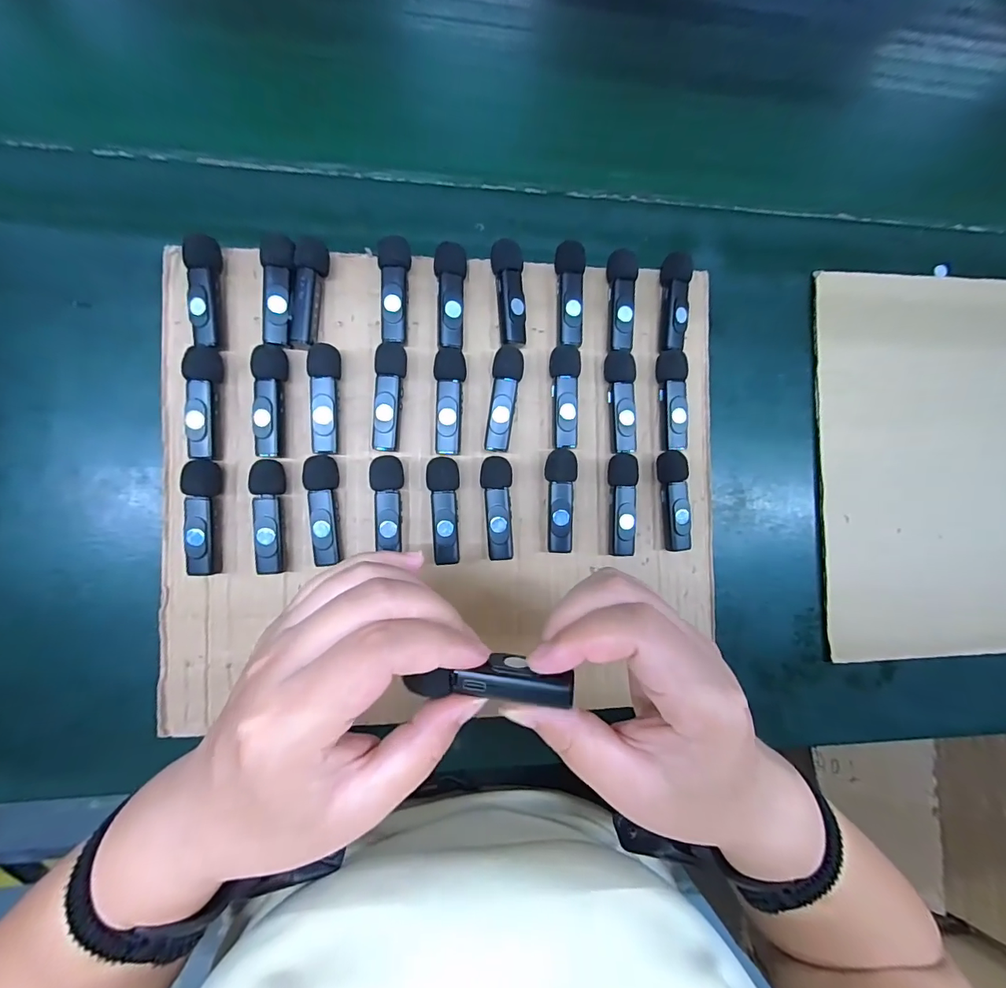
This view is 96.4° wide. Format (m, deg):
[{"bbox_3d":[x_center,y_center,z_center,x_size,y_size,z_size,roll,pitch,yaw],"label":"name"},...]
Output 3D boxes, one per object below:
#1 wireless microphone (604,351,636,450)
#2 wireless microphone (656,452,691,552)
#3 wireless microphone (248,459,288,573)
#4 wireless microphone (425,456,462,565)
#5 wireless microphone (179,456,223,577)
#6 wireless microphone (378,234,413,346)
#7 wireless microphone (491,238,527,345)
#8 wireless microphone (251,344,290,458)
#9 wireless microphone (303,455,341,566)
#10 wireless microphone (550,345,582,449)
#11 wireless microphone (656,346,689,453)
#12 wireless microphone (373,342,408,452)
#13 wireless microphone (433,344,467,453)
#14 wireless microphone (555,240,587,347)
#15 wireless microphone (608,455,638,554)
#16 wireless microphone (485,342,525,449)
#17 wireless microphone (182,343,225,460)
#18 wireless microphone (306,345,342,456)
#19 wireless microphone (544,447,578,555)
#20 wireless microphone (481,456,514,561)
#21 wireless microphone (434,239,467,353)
[{"bbox_3d":[0.077,-0.059,0.293,0.018,0.017,0.064,-3,85,-8],"label":"wireless microphone"},{"bbox_3d":[0.112,0.005,0.297,0.017,0.016,0.064,-5,86,-8],"label":"wireless microphone"},{"bbox_3d":[-0.138,0.014,0.266,0.016,0.018,0.065,0,87,-7],"label":"wireless microphone"},{"bbox_3d":[-0.037,0.011,0.279,0.019,0.017,0.065,0,87,-7],"label":"wireless microphone"},{"bbox_3d":[-0.175,0.013,0.263,0.015,0.019,0.066,1,87,-7],"label":"wireless microphone"},{"bbox_3d":[-0.066,-0.125,0.278,0.018,0.016,0.063,0,85,-8],"label":"wireless microphone"},{"bbox_3d":[0.004,-0.128,0.286,0.019,0.018,0.065,-3,85,-8],"label":"wireless microphone"},{"bbox_3d":[-0.139,-0.055,0.268,0.016,0.015,0.066,3,85,-7],"label":"wireless microphone"},{"bbox_3d":[-0.107,0.010,0.270,0.018,0.016,0.063,-5,86,-8],"label":"wireless microphone"},{"bbox_3d":[0.039,-0.062,0.289,0.019,0.018,0.064,1,85,-8],"label":"wireless microphone"},{"bbox_3d":[0.113,-0.062,0.298,0.018,0.018,0.065,-3,86,-8],"label":"wireless microphone"},{"bbox_3d":[-0.070,-0.059,0.276,0.017,0.016,0.064,5,84,-7],"label":"wireless microphone"},{"bbox_3d":[-0.033,-0.057,0.281,0.019,0.017,0.065,-1,85,-8],"label":"wireless microphone"},{"bbox_3d":[0.043,-0.127,0.292,0.018,0.018,0.064,-2,85,-8],"label":"wireless microphone"},{"bbox_3d":[0.076,0.007,0.293,0.018,0.015,0.065,3,85,-7],"label":"wireless microphone"},{"bbox_3d":[0.001,-0.059,0.285,0.018,0.018,0.064,5,87,-7],"label":"wireless microphone"},{"bbox_3d":[-0.176,-0.054,0.263,0.015,0.017,0.065,4,87,-7],"label":"wireless microphone"},{"bbox_3d":[-0.107,-0.056,0.271,0.017,0.016,0.064,0,85,-8],"label":"wireless microphone"},{"bbox_3d":[0.037,0.004,0.288,0.019,0.016,0.065,1,87,-7],"label":"wireless microphone"},{"bbox_3d":[-0.004,0.009,0.283,0.019,0.016,0.063,-1,85,-8],"label":"wireless microphone"},{"bbox_3d":[-0.034,-0.123,0.281,0.019,0.016,0.065,4,85,-7],"label":"wireless microphone"}]

